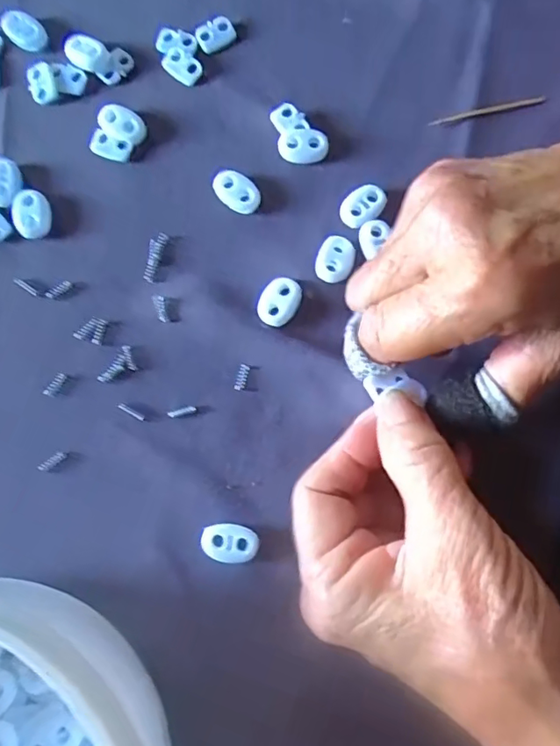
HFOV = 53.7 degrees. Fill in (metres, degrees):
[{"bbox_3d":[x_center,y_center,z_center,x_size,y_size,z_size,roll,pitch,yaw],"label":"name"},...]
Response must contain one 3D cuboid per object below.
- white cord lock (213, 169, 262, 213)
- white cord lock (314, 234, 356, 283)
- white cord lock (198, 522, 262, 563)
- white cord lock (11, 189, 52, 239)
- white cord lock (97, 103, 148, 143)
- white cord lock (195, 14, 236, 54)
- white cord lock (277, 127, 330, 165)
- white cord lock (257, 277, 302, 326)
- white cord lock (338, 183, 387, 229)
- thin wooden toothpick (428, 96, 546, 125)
[{"bbox_3d":[-0.020,-0.084,0.256,0.023,0.005,0.014,37,82,7],"label":"white cord lock"},{"bbox_3d":[0.025,-0.051,0.250,0.016,0.005,0.022,16,81,3],"label":"white cord lock"},{"bbox_3d":[-0.021,0.071,0.231,0.023,0.006,0.015,18,81,4],"label":"white cord lock"},{"bbox_3d":[-0.114,-0.073,0.254,0.016,0.007,0.021,-10,80,-1],"label":"white cord lock"},{"bbox_3d":[-0.074,-0.118,0.261,0.022,0.006,0.015,21,91,1],"label":"white cord lock"},{"bbox_3d":[-0.031,-0.166,0.270,0.020,0.005,0.014,-33,81,-5],"label":"white cord lock"},{"bbox_3d":[0.011,-0.107,0.259,0.023,0.006,0.015,-3,80,0],"label":"white cord lock"},{"bbox_3d":[0.000,-0.032,0.247,0.017,0.006,0.022,20,81,4],"label":"white cord lock"},{"bbox_3d":[0.039,-0.077,0.254,0.016,0.005,0.022,39,83,7],"label":"white cord lock"},{"bbox_3d":[0.099,-0.126,0.263,0.057,0.004,0.004,-13,80,-3],"label":"thin wooden toothpick"}]

